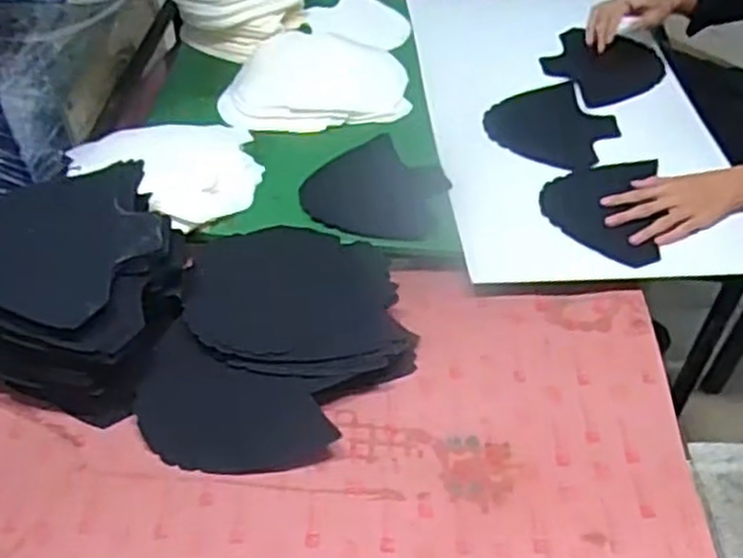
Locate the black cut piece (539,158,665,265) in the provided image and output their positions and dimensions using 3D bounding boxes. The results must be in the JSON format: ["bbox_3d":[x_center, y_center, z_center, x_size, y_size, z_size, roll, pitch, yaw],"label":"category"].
[{"bbox_3d":[0.292,-0.095,0.999,0.142,0.009,0.225,12,43,8],"label":"black cut piece"}]

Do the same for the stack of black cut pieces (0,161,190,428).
[{"bbox_3d":[-0.298,0.014,0.807,0.234,0.149,0.210,-31,54,-25],"label":"stack of black cut pieces"}]

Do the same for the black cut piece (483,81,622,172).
[{"bbox_3d":[0.266,-0.218,1.129,0.181,0.011,0.180,2,46,-2],"label":"black cut piece"}]

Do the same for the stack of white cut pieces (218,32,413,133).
[{"bbox_3d":[-0.085,-0.305,1.188,0.270,0.023,0.223,-2,47,-1],"label":"stack of white cut pieces"}]

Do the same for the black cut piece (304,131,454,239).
[{"bbox_3d":[0.010,-0.114,1.018,0.186,0.008,0.179,0,47,0],"label":"black cut piece"}]

